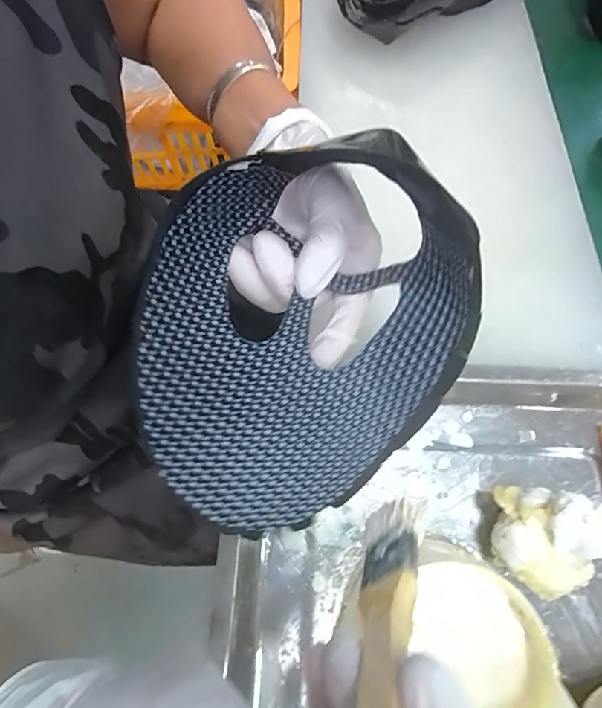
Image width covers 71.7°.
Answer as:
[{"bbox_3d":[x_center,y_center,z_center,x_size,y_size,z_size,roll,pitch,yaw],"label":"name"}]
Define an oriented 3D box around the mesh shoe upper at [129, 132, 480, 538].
[{"bbox_3d":[0.001,-0.010,0.191,0.167,0.089,0.126,-40,72,-14],"label":"mesh shoe upper"}]

